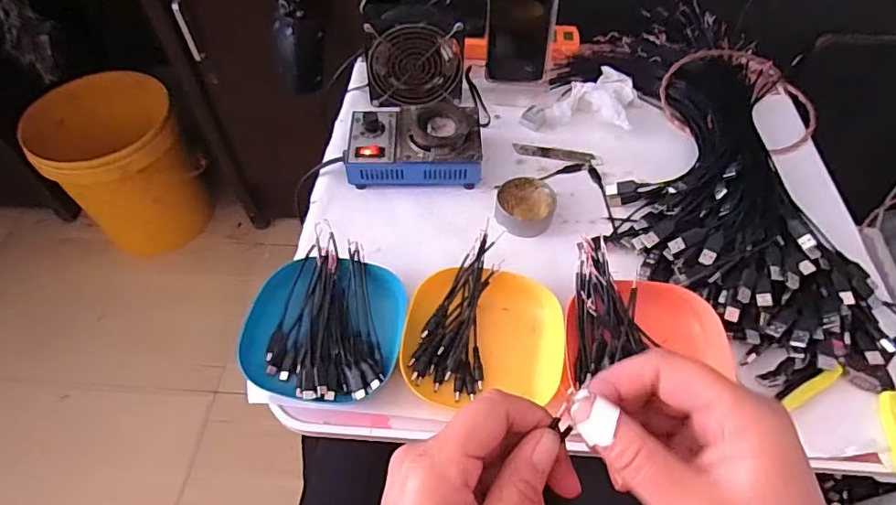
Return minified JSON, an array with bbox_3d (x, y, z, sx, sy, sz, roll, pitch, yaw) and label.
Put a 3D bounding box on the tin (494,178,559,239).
[{"bbox_3d":[0.086,-0.052,0.576,0.062,0.027,0.067,0,55,0],"label":"tin"}]

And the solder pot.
[{"bbox_3d":[-0.038,-0.125,0.606,0.150,0.062,0.095,0,55,0],"label":"solder pot"}]

